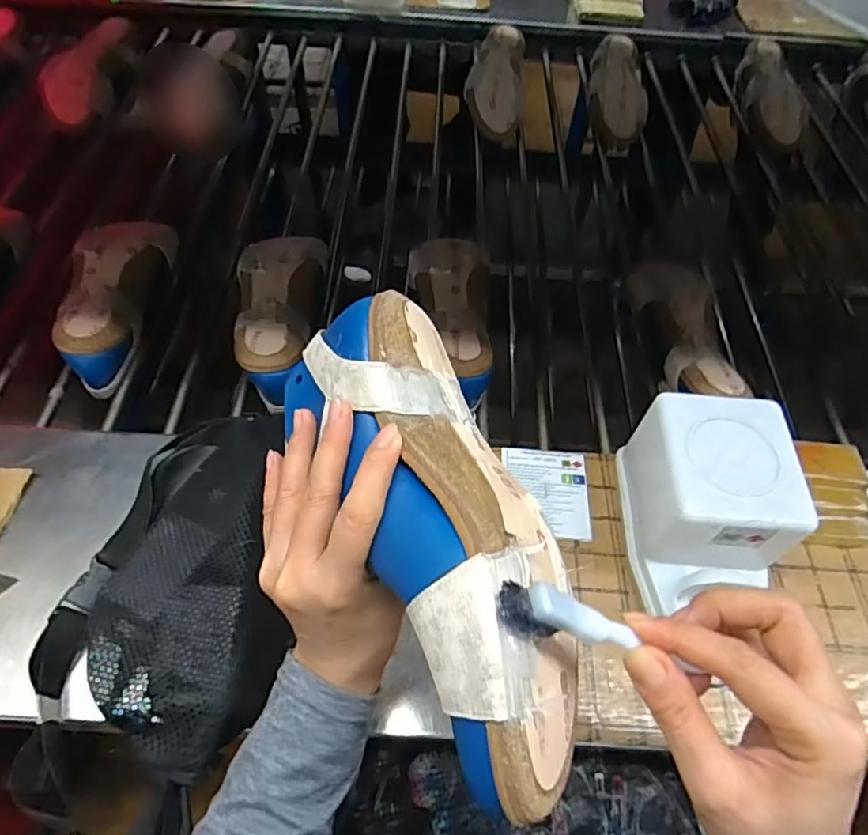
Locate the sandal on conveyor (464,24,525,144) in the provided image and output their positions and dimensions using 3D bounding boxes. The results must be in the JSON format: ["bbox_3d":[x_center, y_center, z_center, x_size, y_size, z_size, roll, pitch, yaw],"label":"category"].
[{"bbox_3d":[0.102,-0.558,0.938,0.094,0.049,0.245,6,68,2],"label":"sandal on conveyor"}]

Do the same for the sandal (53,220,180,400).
[{"bbox_3d":[-0.356,-0.135,0.652,0.085,0.082,0.239,-1,55,-3],"label":"sandal"}]

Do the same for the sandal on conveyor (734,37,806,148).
[{"bbox_3d":[0.546,-0.534,0.955,0.084,0.071,0.254,6,55,2],"label":"sandal on conveyor"}]

